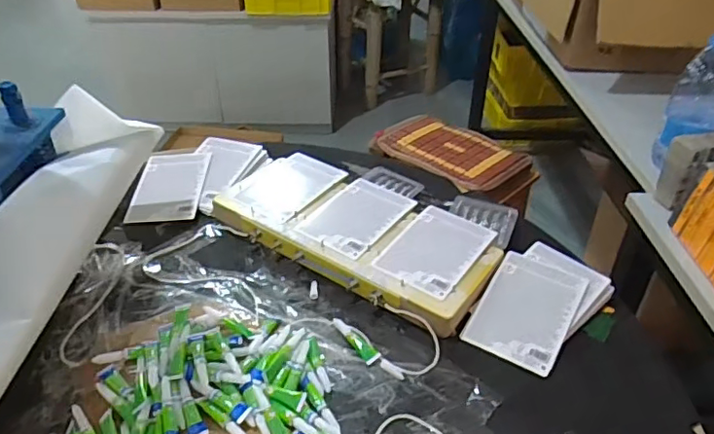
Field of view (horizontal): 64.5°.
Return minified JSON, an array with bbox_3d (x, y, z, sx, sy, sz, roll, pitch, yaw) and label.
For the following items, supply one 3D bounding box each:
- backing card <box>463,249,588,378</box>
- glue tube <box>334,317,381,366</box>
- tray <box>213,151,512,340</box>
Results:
[{"bbox_3d":[0.226,0.119,0.751,0.115,0.009,0.170,22,52,26],"label":"backing card"},{"bbox_3d":[0.000,0.155,0.715,0.022,0.009,0.083,-23,42,-29],"label":"glue tube"},{"bbox_3d":[-0.004,0.016,0.860,0.426,0.044,0.206,23,42,28],"label":"tray"}]

